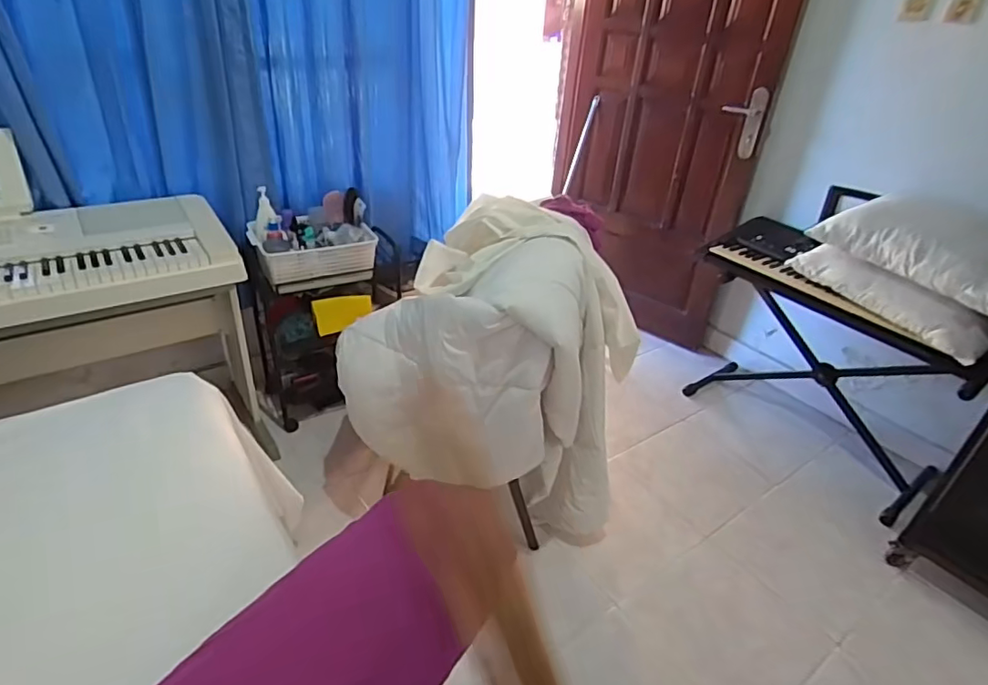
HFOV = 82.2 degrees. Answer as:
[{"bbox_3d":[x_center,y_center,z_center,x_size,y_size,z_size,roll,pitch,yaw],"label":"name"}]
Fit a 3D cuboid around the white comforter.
[{"bbox_3d":[-0.020,0.103,1.415,0.669,0.790,0.363,10,34,11],"label":"white comforter"}]

